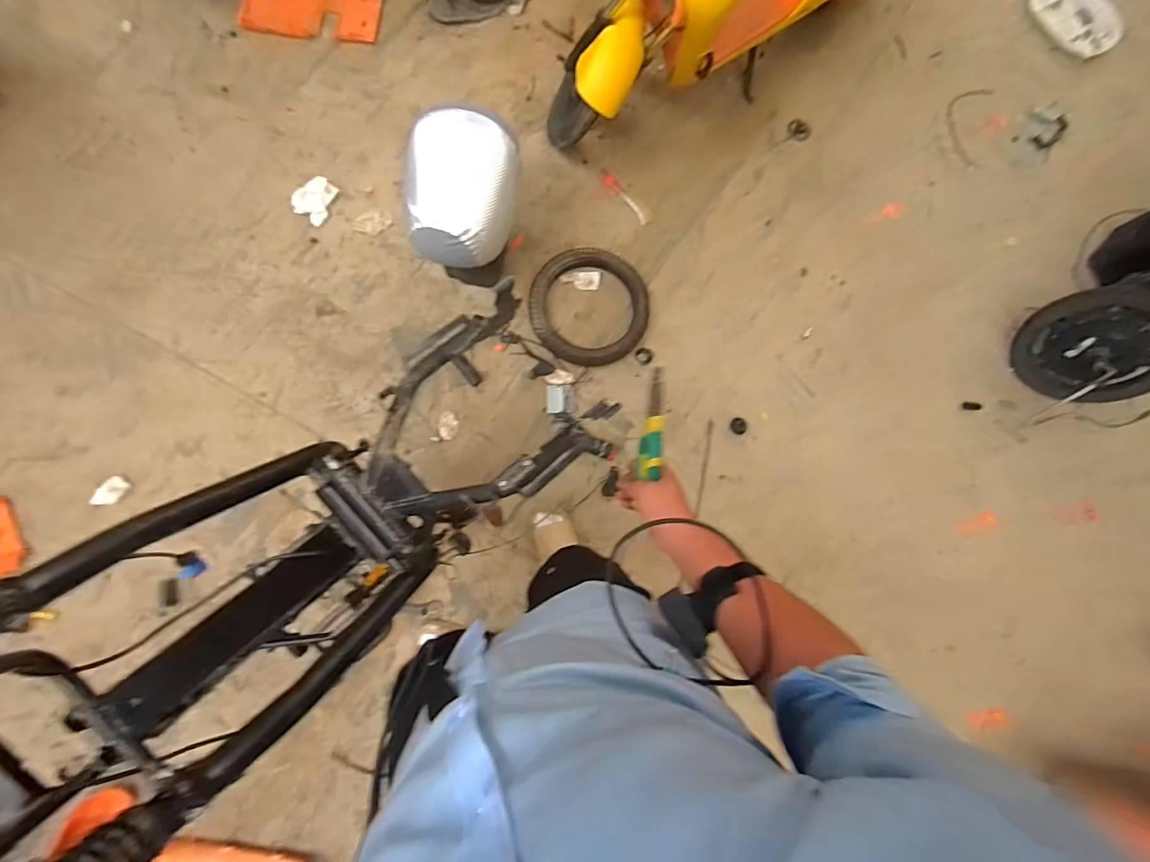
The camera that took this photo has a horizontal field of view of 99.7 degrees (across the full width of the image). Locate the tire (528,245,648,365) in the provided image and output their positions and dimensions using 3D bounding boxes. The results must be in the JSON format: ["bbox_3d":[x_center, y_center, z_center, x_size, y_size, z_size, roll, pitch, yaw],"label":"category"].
[{"bbox_3d":[0.043,-0.383,1.512,0.357,0.064,0.358,1,84,-5],"label":"tire"}]

